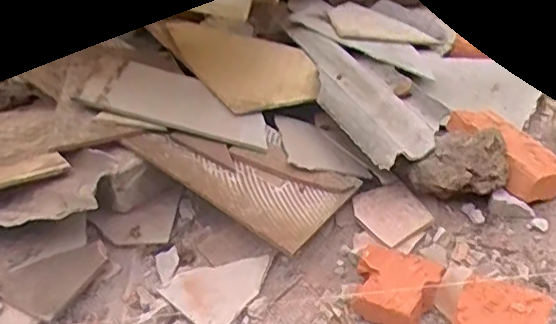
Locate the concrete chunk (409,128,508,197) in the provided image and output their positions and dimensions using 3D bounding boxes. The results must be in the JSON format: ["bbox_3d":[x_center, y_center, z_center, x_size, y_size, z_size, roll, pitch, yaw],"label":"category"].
[{"bbox_3d":[0.230,0.010,0.756,0.118,0.091,0.062,4,40,12],"label":"concrete chunk"}]

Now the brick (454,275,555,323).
[{"bbox_3d":[0.223,0.168,0.603,0.085,0.056,0.083,18,46,25],"label":"brick"}]

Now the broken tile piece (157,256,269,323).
[{"bbox_3d":[-0.067,0.138,0.686,0.094,0.019,0.113,24,47,32],"label":"broken tile piece"}]

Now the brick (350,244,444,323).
[{"bbox_3d":[0.126,0.139,0.649,0.088,0.052,0.094,13,44,21],"label":"brick"}]

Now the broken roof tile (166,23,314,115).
[{"bbox_3d":[-0.050,-0.162,0.934,0.179,0.008,0.284,-13,41,-21],"label":"broken roof tile"}]

